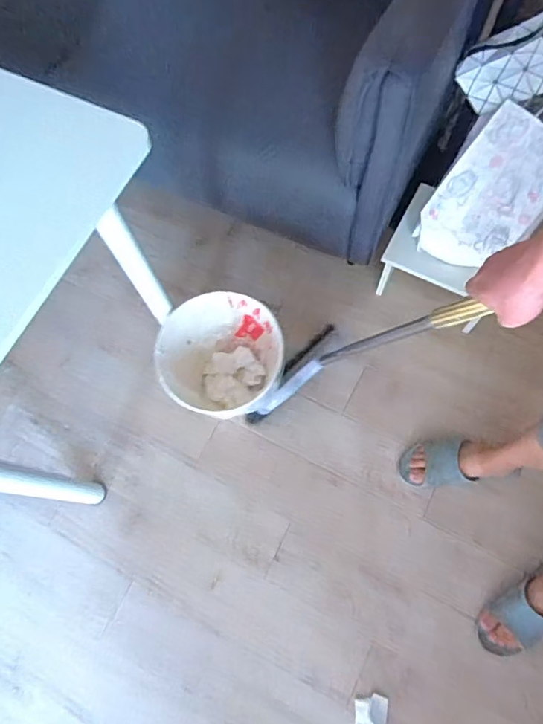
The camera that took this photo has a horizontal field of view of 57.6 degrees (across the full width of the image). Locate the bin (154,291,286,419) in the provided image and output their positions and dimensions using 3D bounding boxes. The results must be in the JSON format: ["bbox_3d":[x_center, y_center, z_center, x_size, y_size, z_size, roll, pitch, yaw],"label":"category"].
[{"bbox_3d":[-0.115,0.014,1.172,0.269,0.257,0.263,-1,71,3],"label":"bin"}]

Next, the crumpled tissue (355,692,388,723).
[{"bbox_3d":[0.212,0.761,1.044,0.069,0.019,0.099,3,73,1],"label":"crumpled tissue"}]

